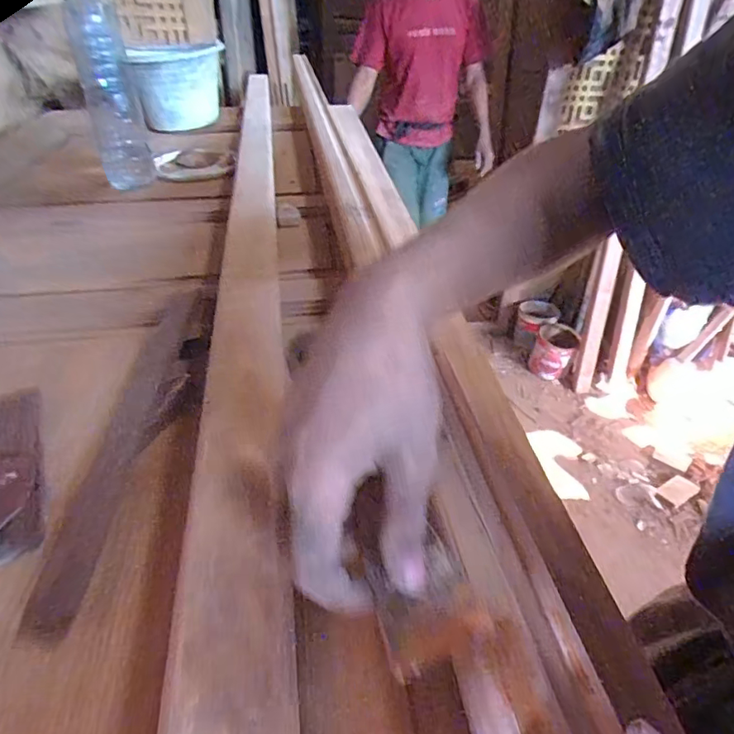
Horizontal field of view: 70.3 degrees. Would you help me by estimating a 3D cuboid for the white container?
[{"bbox_3d":[-0.396,-0.593,1.121,0.188,0.173,0.192,-11,39,-15],"label":"white container"}]

